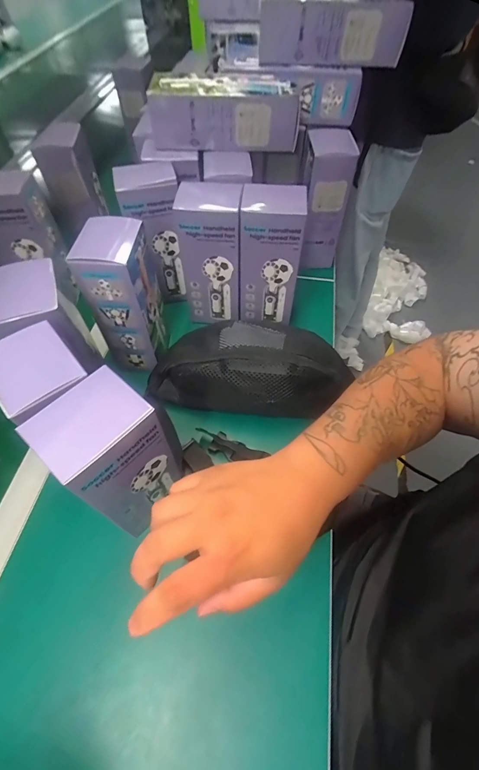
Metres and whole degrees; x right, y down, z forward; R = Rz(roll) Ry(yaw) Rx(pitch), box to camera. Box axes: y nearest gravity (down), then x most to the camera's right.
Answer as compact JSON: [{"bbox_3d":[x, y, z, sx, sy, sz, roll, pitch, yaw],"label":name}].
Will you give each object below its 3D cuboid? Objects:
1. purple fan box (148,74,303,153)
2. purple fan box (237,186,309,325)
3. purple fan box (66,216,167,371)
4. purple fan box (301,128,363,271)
[{"bbox_3d":[-0.020,-0.376,0.479,0.196,0.065,0.083,2,56,0],"label":"purple fan box"},{"bbox_3d":[0.044,-0.179,0.496,0.084,0.183,0.066,6,56,3],"label":"purple fan box"},{"bbox_3d":[-0.144,-0.110,0.450,0.075,0.174,0.091,2,56,0],"label":"purple fan box"},{"bbox_3d":[0.136,-0.302,0.574,0.068,0.186,0.083,-8,56,-7],"label":"purple fan box"}]

